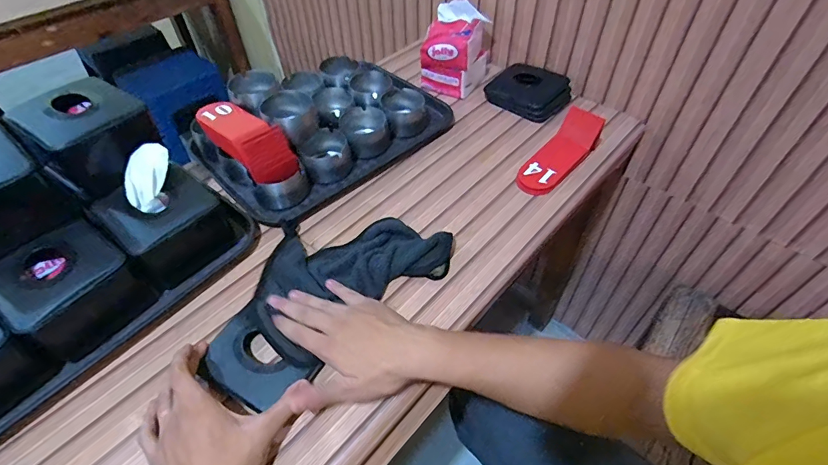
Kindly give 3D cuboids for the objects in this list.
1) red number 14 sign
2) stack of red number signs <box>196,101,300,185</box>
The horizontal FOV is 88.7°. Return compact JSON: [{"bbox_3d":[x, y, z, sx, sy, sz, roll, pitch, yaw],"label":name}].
[{"bbox_3d":[0.225,-0.126,0.660,0.062,0.058,0.164,35,58,28],"label":"red number 14 sign"},{"bbox_3d":[-0.254,-0.140,0.634,0.176,0.052,0.071,35,58,27],"label":"stack of red number signs"}]

